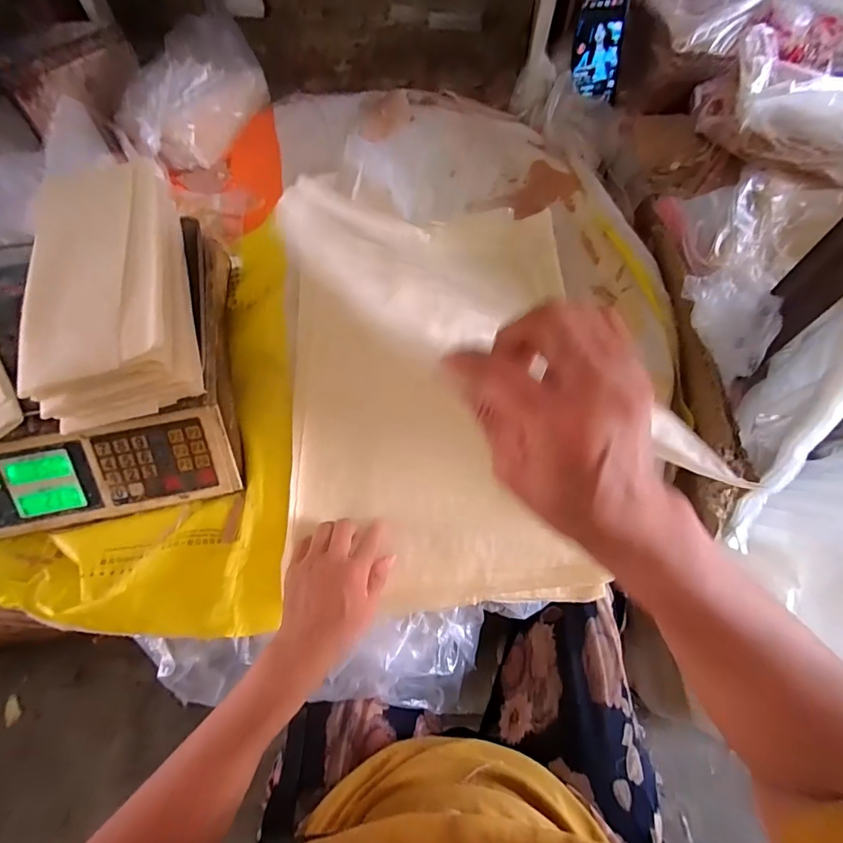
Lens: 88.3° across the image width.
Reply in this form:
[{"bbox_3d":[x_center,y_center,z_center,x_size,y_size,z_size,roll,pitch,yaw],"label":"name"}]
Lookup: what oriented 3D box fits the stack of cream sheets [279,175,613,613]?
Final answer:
[{"bbox_3d":[0.020,-0.057,0.511,0.331,0.049,0.500,-1,72,-8],"label":"stack of cream sheets"}]

